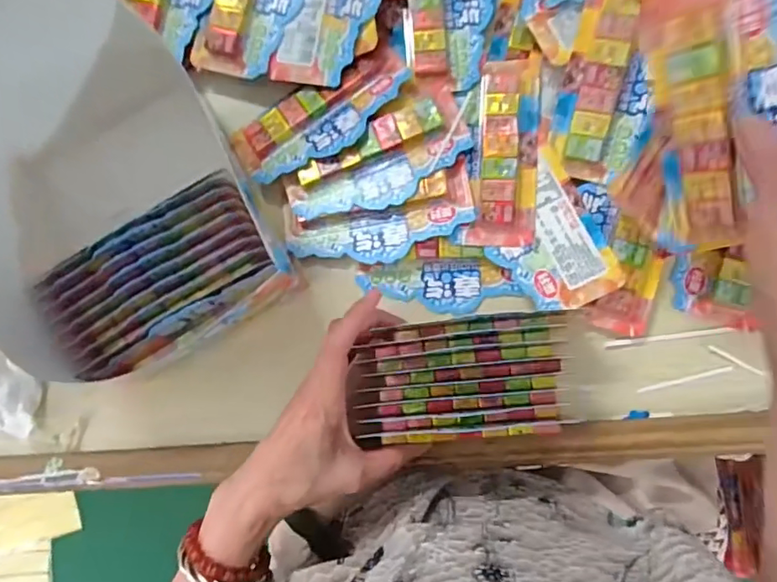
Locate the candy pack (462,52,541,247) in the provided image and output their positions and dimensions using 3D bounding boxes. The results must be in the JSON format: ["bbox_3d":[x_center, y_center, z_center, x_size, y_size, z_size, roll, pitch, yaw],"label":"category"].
[{"bbox_3d":[0.089,-0.107,0.397,0.049,0.014,0.145,4,85,4],"label":"candy pack"}]

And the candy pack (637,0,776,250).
[{"bbox_3d":[0.181,-0.089,0.282,0.077,0.013,0.148,7,124,43],"label":"candy pack"}]

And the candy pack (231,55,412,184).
[{"bbox_3d":[-0.050,-0.133,0.409,0.144,0.014,0.054,-24,84,1],"label":"candy pack"}]

